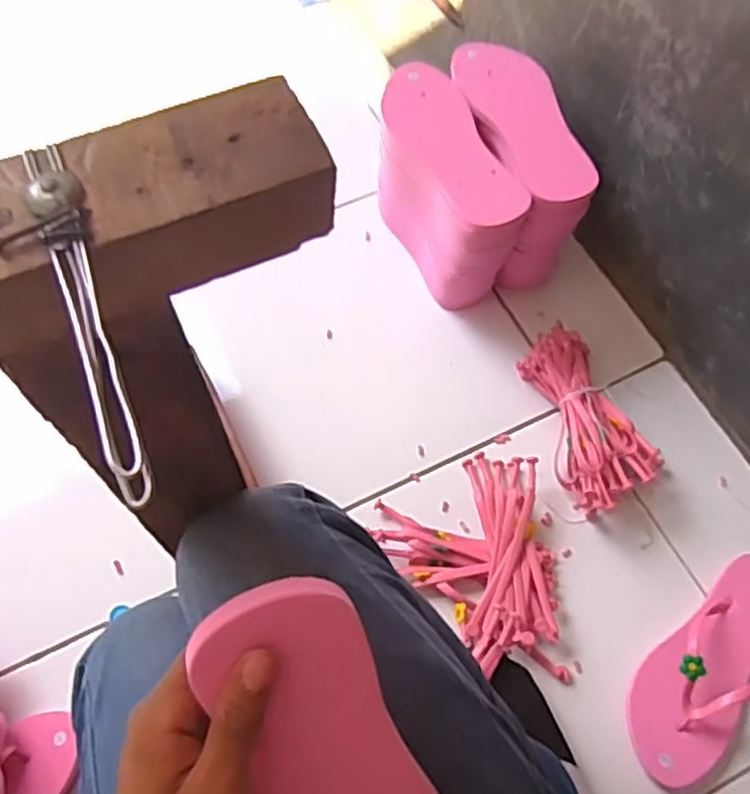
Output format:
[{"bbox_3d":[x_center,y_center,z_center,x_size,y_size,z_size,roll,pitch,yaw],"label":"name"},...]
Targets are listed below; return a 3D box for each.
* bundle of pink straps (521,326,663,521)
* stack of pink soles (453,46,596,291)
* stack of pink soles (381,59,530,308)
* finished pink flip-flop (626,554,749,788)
[{"bbox_3d":[0.231,0.022,0.809,0.098,0.060,0.213,-23,66,-10],"label":"bundle of pink straps"},{"bbox_3d":[0.163,-0.274,0.855,0.090,0.174,0.233,-18,65,-8],"label":"stack of pink soles"},{"bbox_3d":[0.076,-0.234,0.828,0.089,0.179,0.232,-22,66,-9],"label":"stack of pink soles"},{"bbox_3d":[0.336,0.252,0.693,0.098,0.054,0.249,37,70,17],"label":"finished pink flip-flop"}]

